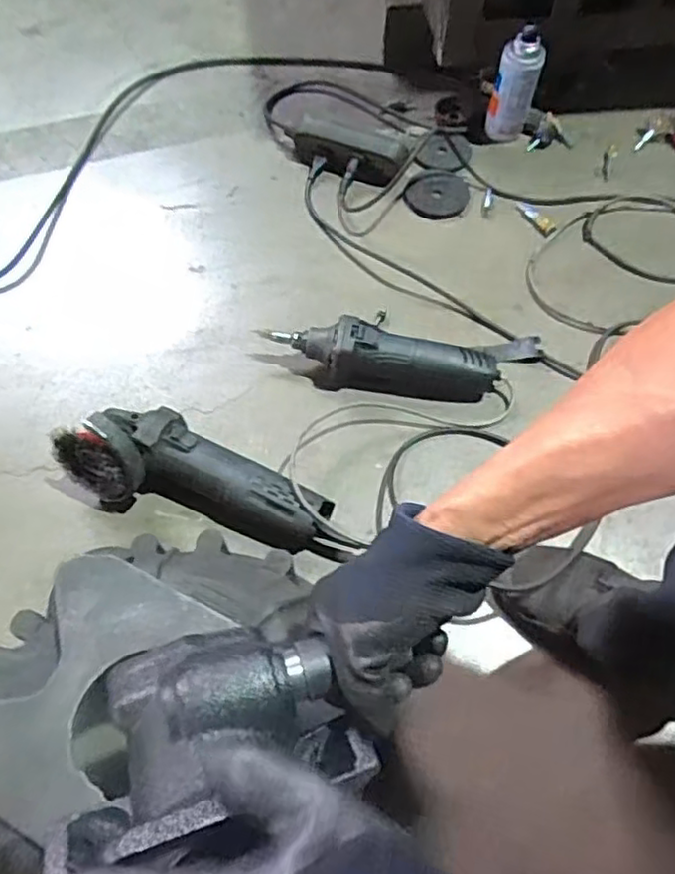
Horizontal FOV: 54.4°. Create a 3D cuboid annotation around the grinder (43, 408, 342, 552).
[{"bbox_3d":[-0.155,0.042,0.698,0.292,0.100,0.112,22,63,12],"label":"grinder"}]

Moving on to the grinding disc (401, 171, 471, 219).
[{"bbox_3d":[0.146,-0.362,0.977,0.094,0.007,0.094,0,61,0],"label":"grinding disc"}]

